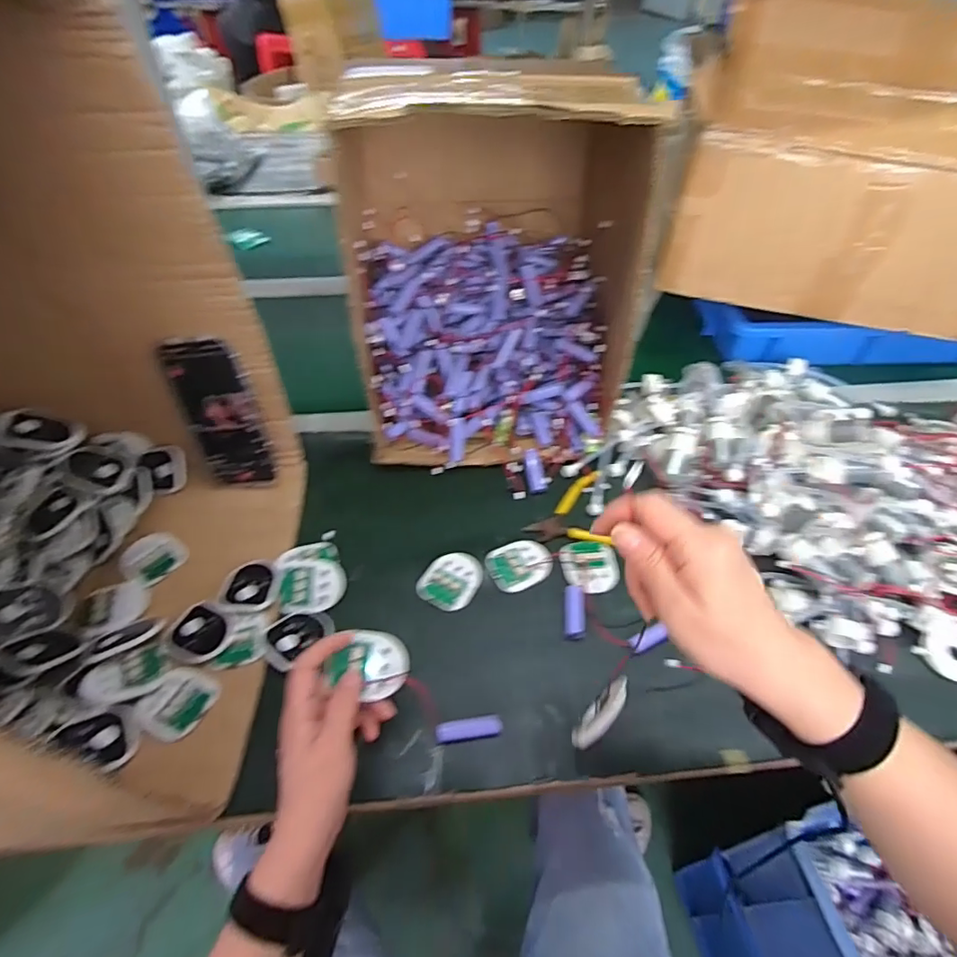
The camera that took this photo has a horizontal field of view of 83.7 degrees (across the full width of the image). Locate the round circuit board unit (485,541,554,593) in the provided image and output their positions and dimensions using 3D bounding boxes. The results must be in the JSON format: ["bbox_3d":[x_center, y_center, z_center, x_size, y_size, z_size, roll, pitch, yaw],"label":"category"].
[{"bbox_3d":[0.042,0.083,0.539,0.066,0.008,0.051,-24,55,-21],"label":"round circuit board unit"}]

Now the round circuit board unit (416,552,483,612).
[{"bbox_3d":[-0.026,0.098,0.529,0.053,0.007,0.062,25,53,18],"label":"round circuit board unit"}]

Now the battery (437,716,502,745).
[{"bbox_3d":[-0.007,0.204,0.435,0.054,0.014,0.016,-7,51,-8],"label":"battery"}]

